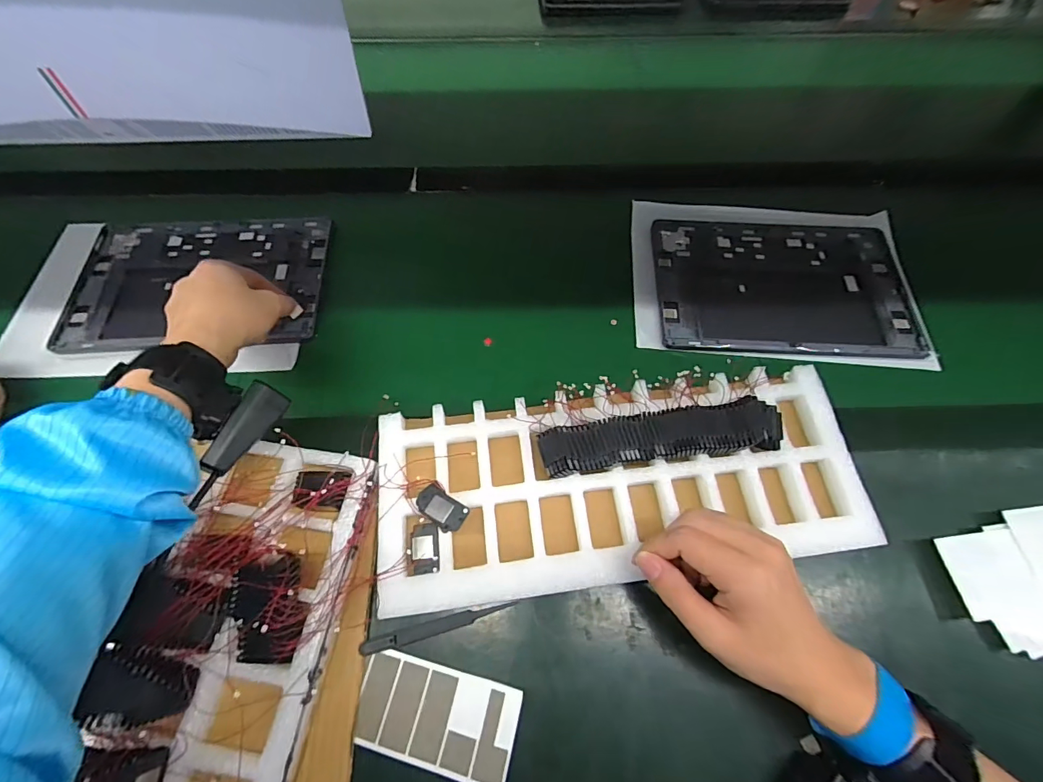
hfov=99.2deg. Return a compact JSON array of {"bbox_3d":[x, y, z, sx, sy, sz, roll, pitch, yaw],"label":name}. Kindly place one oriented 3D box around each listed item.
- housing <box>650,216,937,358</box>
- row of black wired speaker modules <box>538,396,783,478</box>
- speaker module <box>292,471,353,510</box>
[{"bbox_3d":[0.273,-0.113,0.474,0.254,0.013,0.175,2,64,4],"label":"housing"},{"bbox_3d":[0.110,0.037,0.352,0.187,0.031,0.038,-6,63,-5],"label":"row of black wired speaker modules"},{"bbox_3d":[-0.153,0.076,0.342,0.041,0.010,0.029,3,66,-1],"label":"speaker module"}]

